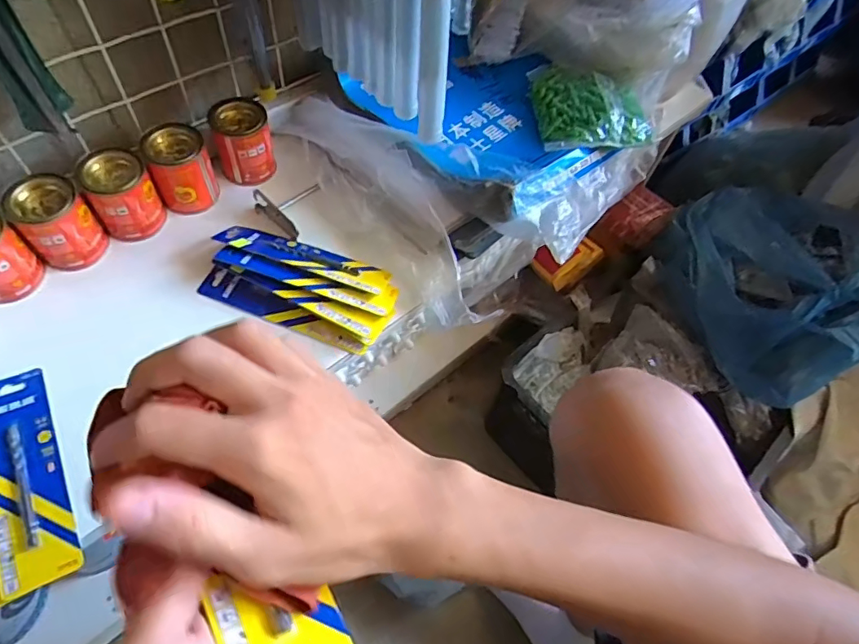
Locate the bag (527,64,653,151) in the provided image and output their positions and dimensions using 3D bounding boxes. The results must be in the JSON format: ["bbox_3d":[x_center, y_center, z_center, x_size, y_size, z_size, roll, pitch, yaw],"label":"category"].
[{"bbox_3d":[0.173,-0.237,0.557,0.117,0.035,0.131,-4,59,-7],"label":"bag"}]

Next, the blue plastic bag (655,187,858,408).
[{"bbox_3d":[0.476,-0.071,0.684,0.258,0.127,0.281,-24,63,-18],"label":"blue plastic bag"}]

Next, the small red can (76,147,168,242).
[{"bbox_3d":[-0.280,-0.116,0.471,0.051,0.066,0.050,2,58,-3],"label":"small red can"}]

